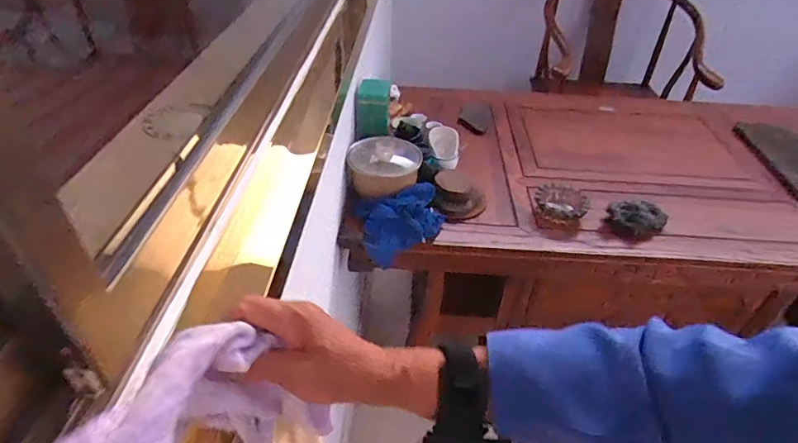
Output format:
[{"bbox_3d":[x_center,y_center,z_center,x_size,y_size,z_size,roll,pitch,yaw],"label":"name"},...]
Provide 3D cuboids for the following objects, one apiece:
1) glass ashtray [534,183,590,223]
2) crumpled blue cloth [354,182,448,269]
[{"bbox_3d":[0.369,-0.046,1.081,0.118,0.044,0.126,13,41,12],"label":"glass ashtray"},{"bbox_3d":[0.000,0.007,1.023,0.180,0.122,0.133,-4,40,-8],"label":"crumpled blue cloth"}]

